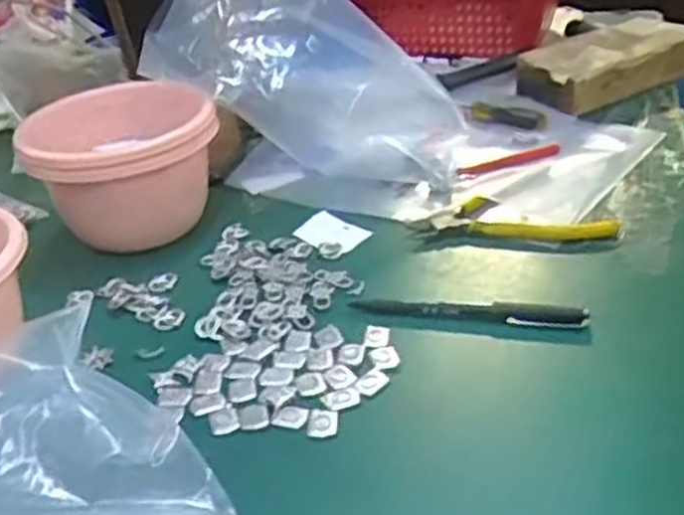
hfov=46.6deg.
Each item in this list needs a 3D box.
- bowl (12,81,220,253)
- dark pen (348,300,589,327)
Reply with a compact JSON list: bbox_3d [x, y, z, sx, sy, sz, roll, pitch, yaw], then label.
[{"bbox_3d":[-0.167,-0.073,0.643,0.133,0.103,0.137,-3,31,2],"label":"bowl"},{"bbox_3d":[0.080,0.035,0.514,0.150,0.010,0.018,4,32,13],"label":"dark pen"}]

